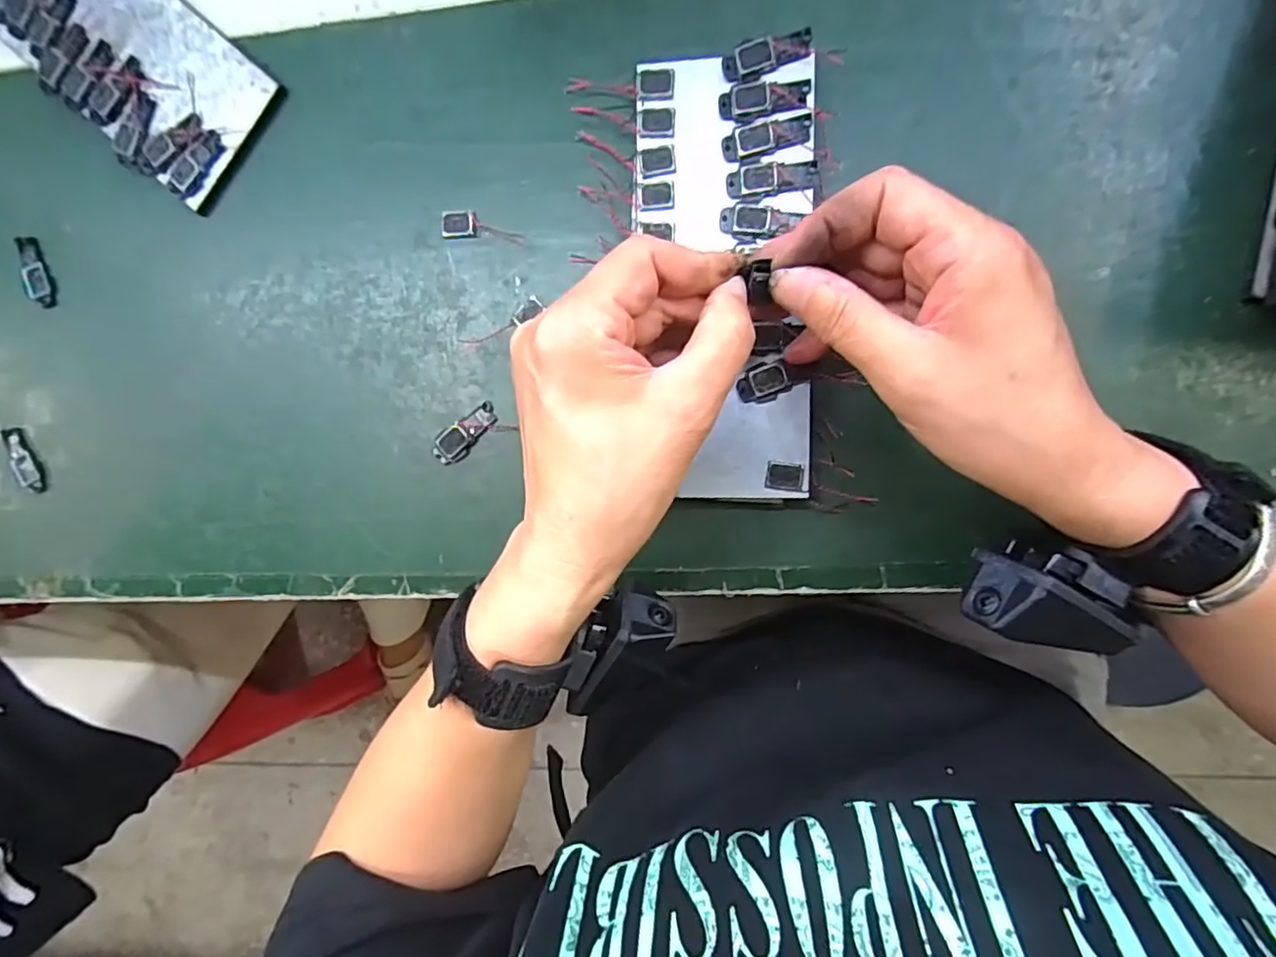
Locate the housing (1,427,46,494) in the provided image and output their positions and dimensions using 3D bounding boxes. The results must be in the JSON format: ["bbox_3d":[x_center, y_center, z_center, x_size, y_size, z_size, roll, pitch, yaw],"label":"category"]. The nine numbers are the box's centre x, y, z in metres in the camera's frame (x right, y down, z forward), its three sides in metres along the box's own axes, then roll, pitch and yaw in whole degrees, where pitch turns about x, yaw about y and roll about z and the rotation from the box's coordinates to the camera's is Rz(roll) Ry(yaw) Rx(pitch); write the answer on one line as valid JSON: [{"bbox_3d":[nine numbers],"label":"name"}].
[{"bbox_3d":[-0.359,-0.010,0.362,0.016,0.004,0.039,-20,92,9],"label":"housing"}]

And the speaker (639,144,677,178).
[{"bbox_3d":[0.009,-0.148,0.289,0.017,0.004,0.014,-4,91,3],"label":"speaker"}]

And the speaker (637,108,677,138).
[{"bbox_3d":[0.009,-0.165,0.288,0.017,0.004,0.013,2,95,4],"label":"speaker"}]

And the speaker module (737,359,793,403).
[{"bbox_3d":[0.059,-0.045,0.289,0.024,0.006,0.017,-16,92,8],"label":"speaker module"}]

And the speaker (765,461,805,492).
[{"bbox_3d":[0.069,-0.001,0.291,0.018,0.004,0.013,6,103,5],"label":"speaker"}]

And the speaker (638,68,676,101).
[{"bbox_3d":[0.008,-0.182,0.288,0.018,0.004,0.014,4,88,8],"label":"speaker"}]

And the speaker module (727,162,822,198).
[{"bbox_3d":[0.061,-0.136,0.281,0.040,0.004,0.014,-6,94,8],"label":"speaker module"}]

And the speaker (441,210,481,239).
[{"bbox_3d":[-0.091,-0.130,0.317,0.019,0.004,0.013,-1,94,8],"label":"speaker"}]

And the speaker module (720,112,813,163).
[{"bbox_3d":[0.058,-0.154,0.281,0.039,0.004,0.013,-10,93,8],"label":"speaker module"}]

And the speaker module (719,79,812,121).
[{"bbox_3d":[0.057,-0.172,0.279,0.040,0.004,0.016,-7,94,8],"label":"speaker module"}]

